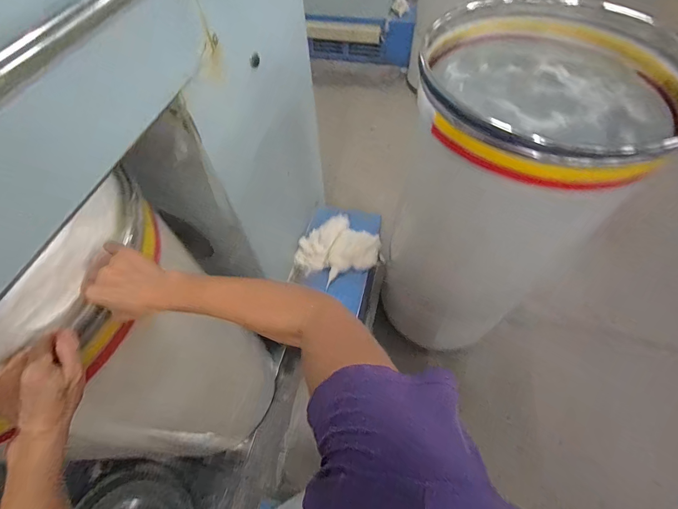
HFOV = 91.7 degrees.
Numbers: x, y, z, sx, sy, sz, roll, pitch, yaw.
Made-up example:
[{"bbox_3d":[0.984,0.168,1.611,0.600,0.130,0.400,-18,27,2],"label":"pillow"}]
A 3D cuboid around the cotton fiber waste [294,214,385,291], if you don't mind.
[{"bbox_3d":[-0.009,-0.017,1.237,0.291,0.099,0.248,-28,60,-14],"label":"cotton fiber waste"}]

